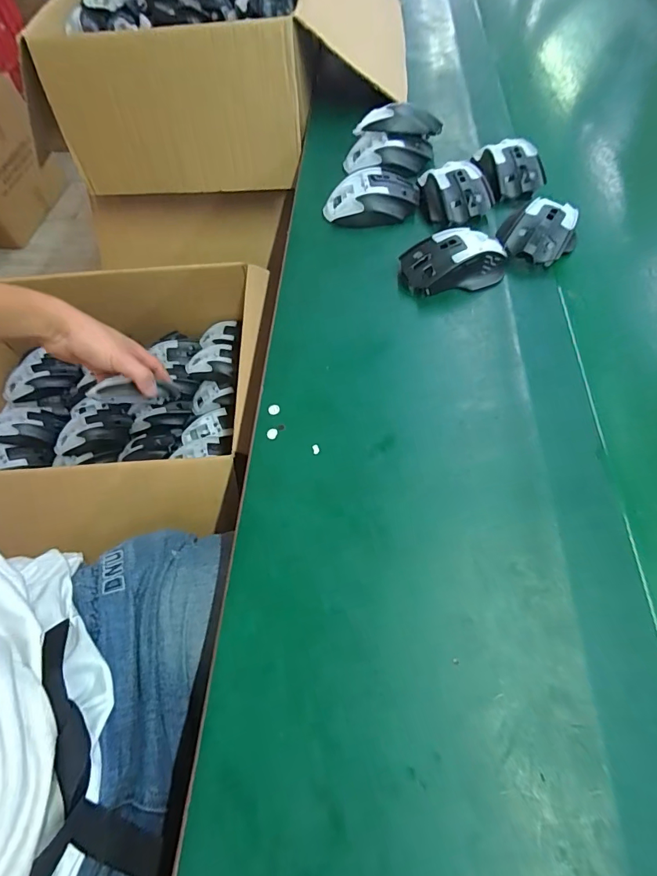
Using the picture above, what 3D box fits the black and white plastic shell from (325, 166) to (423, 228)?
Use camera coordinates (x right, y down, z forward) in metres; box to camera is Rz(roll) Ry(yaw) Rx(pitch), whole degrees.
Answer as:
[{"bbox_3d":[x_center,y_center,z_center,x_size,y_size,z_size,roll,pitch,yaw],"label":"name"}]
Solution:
[{"bbox_3d":[0.053,-0.296,0.509,0.117,0.039,0.061,1,61,5],"label":"black and white plastic shell"}]

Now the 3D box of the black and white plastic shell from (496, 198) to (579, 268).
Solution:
[{"bbox_3d":[0.228,-0.221,0.446,0.081,0.040,0.077,23,65,16],"label":"black and white plastic shell"}]

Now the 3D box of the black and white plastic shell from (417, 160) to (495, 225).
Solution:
[{"bbox_3d":[0.153,-0.295,0.494,0.077,0.037,0.096,-11,60,-2],"label":"black and white plastic shell"}]

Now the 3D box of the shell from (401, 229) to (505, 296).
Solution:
[{"bbox_3d":[0.135,-0.190,0.442,0.110,0.040,0.061,-4,60,2],"label":"shell"}]

